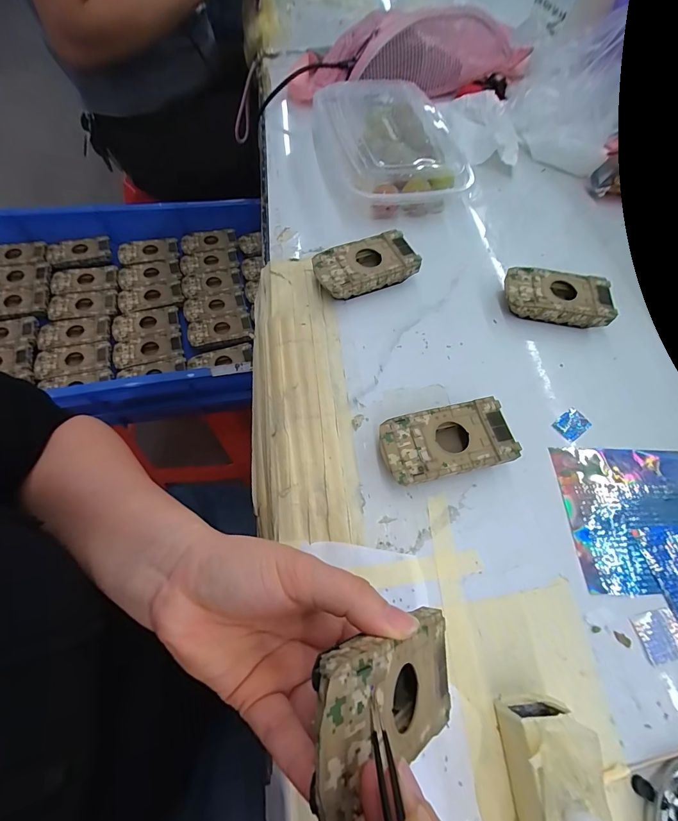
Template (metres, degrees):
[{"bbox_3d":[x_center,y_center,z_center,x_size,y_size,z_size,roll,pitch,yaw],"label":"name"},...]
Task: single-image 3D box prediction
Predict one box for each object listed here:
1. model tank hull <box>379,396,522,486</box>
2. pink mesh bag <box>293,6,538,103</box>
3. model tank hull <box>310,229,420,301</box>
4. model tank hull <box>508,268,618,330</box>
[{"bbox_3d":[0.079,0.026,0.278,0.096,0.025,0.050,-11,65,-8],"label":"model tank hull"},{"bbox_3d":[0.105,-0.473,0.491,0.338,0.083,0.090,-5,64,-5],"label":"pink mesh bag"},{"bbox_3d":[0.025,-0.136,0.354,0.093,0.027,0.049,-21,66,-12],"label":"model tank hull"},{"bbox_3d":[0.207,-0.108,0.353,0.095,0.025,0.051,11,64,3],"label":"model tank hull"}]

